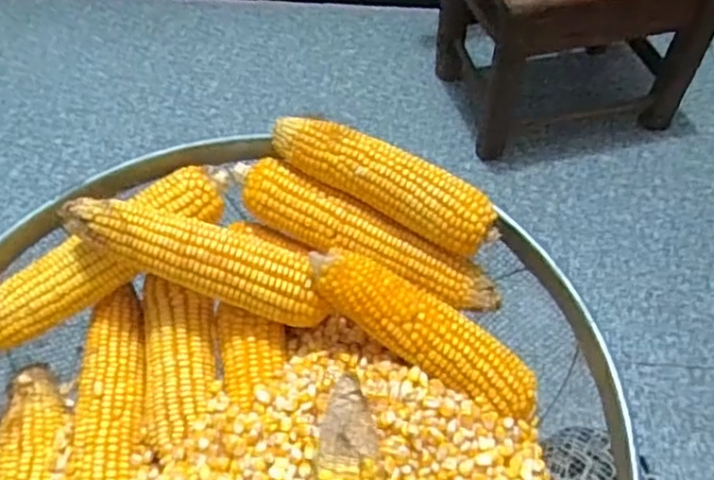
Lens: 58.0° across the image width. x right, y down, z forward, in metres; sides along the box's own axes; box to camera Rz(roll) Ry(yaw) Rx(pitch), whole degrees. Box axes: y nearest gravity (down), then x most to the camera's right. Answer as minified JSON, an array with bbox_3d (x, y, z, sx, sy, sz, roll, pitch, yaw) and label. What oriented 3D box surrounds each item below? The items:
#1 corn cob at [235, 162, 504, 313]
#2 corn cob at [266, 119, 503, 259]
[{"bbox_3d":[0.001,-0.003,0.535,0.246,0.042,0.045,24,57,15],"label":"corn cob"},{"bbox_3d":[0.021,-0.051,0.524,0.192,0.037,0.042,26,58,17],"label":"corn cob"}]

